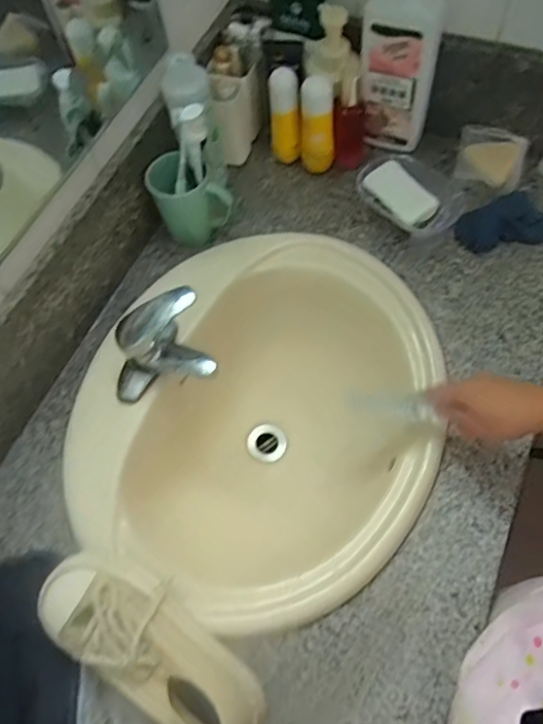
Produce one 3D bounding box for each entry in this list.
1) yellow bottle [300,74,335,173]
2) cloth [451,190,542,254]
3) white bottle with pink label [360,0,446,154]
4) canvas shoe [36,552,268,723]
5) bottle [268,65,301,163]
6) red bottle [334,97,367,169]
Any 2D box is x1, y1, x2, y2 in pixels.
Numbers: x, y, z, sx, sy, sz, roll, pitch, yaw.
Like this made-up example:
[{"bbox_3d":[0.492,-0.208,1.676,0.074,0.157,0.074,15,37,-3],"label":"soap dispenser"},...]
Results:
[{"bbox_3d":[0.066,-0.341,0.804,0.049,0.134,0.036,-1,64,5],"label":"yellow bottle"},{"bbox_3d":[0.331,-0.193,0.785,0.127,0.019,0.094,-22,63,-11],"label":"cloth"},{"bbox_3d":[0.180,-0.422,0.782,0.111,0.244,0.055,13,62,8],"label":"white bottle with pink label"},{"bbox_3d":[-0.121,0.282,0.558,0.256,0.066,0.102,27,65,14],"label":"canvas shoe"},{"bbox_3d":[0.021,-0.359,0.823,0.045,0.140,0.034,-1,64,5],"label":"bottle"},{"bbox_3d":[0.117,-0.341,0.828,0.047,0.112,0.033,-5,63,3],"label":"red bottle"}]

